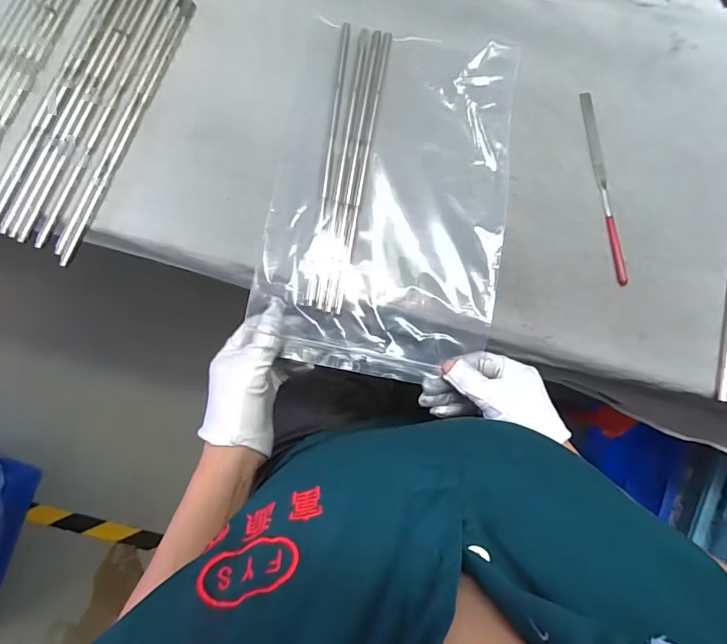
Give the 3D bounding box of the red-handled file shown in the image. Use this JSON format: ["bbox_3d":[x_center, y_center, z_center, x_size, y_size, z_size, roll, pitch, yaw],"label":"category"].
[{"bbox_3d":[0.213,-0.120,0.399,0.010,0.010,0.177,-7,84,-3],"label":"red-handled file"}]

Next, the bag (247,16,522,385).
[{"bbox_3d":[0.024,-0.106,0.387,0.194,0.016,0.295,11,83,0],"label":"bag"}]

